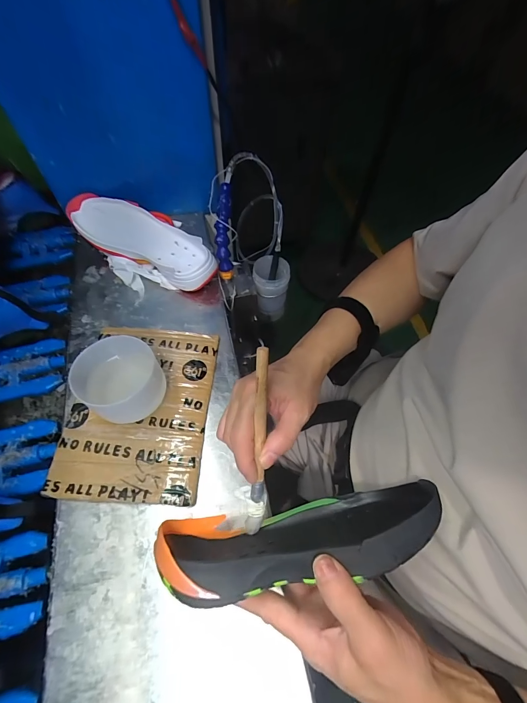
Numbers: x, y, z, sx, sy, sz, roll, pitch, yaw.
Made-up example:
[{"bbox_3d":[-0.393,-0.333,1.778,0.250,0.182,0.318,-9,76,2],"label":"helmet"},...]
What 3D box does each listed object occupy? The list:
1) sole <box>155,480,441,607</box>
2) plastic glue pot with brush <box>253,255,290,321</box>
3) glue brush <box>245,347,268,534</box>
[{"bbox_3d":[0.029,0.160,0.274,0.228,0.081,0.059,-12,61,1],"label":"sole"},{"bbox_3d":[0.016,-0.131,0.664,0.068,0.119,0.070,-4,61,-1],"label":"plastic glue pot with brush"},{"bbox_3d":[-0.005,0.086,0.286,0.018,0.185,0.009,3,16,3],"label":"glue brush"}]

